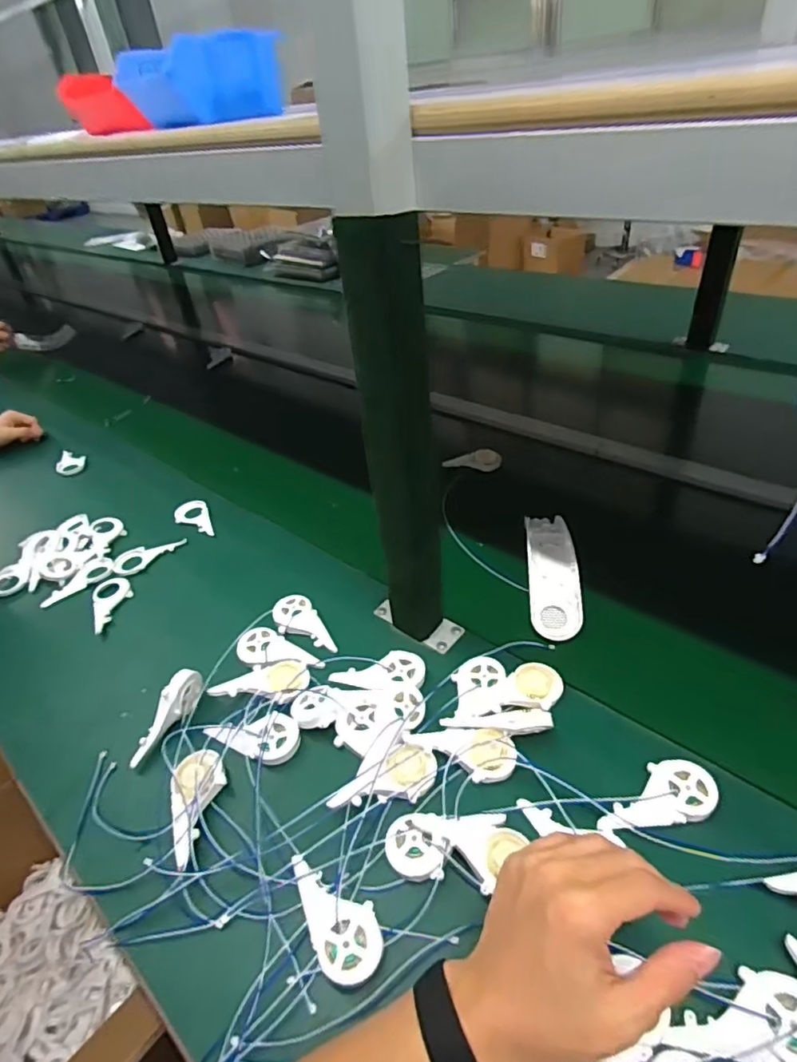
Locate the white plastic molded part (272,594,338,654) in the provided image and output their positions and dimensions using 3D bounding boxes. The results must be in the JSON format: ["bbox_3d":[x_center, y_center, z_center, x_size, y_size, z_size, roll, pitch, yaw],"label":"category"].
[{"bbox_3d":[-0.102,0.104,0.614,0.093,0.005,0.048,35,54,25],"label":"white plastic molded part"}]

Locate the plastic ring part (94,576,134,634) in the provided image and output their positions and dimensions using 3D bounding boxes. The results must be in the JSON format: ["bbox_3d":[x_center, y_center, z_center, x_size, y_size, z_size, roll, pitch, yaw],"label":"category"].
[{"bbox_3d":[-0.351,0.086,0.681,0.043,0.007,0.100,-20,41,-15],"label":"plastic ring part"}]

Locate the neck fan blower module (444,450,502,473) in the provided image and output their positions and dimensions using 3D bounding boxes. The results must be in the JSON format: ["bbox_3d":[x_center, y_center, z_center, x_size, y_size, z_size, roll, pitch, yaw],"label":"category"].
[{"bbox_3d":[0.116,-0.107,0.856,0.094,0.020,0.048,-20,41,-15],"label":"neck fan blower module"}]

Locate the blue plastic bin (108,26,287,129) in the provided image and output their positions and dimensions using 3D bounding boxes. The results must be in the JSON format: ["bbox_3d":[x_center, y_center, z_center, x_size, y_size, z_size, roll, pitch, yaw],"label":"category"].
[{"bbox_3d":[-0.203,-0.461,0.570,0.128,0.064,0.117,-35,47,-30],"label":"blue plastic bin"}]

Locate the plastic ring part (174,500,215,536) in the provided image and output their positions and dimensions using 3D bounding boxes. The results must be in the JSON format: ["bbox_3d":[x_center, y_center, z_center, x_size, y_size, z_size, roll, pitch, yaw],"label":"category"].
[{"bbox_3d":[-0.297,-0.018,0.802,0.046,0.014,0.090,-19,41,-14],"label":"plastic ring part"}]

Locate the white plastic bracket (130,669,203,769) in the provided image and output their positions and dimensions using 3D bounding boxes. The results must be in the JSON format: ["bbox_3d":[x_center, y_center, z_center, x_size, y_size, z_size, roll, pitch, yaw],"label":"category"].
[{"bbox_3d":[-0.219,0.175,0.523,0.016,0.036,0.093,15,58,25],"label":"white plastic bracket"}]

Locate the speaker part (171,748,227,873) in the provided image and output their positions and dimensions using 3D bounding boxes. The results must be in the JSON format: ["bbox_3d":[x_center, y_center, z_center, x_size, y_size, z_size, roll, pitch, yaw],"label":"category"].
[{"bbox_3d":[-0.173,0.230,0.460,0.040,0.030,0.087,-1,39,8],"label":"speaker part"}]

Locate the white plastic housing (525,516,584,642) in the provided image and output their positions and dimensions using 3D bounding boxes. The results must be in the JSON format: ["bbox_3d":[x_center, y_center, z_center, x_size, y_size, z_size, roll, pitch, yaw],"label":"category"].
[{"bbox_3d":[0.174,0.045,0.628,0.053,0.024,0.166,-1,53,8],"label":"white plastic housing"}]

